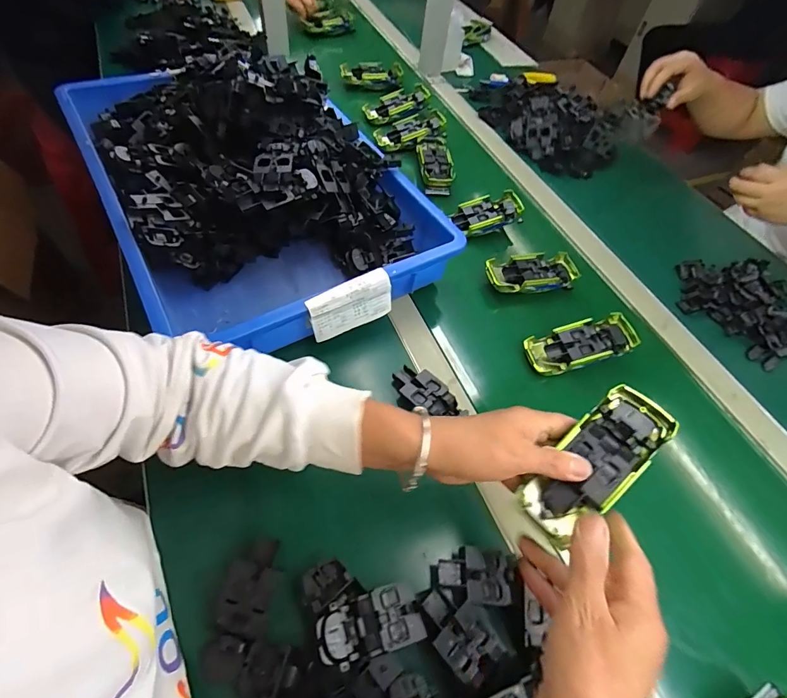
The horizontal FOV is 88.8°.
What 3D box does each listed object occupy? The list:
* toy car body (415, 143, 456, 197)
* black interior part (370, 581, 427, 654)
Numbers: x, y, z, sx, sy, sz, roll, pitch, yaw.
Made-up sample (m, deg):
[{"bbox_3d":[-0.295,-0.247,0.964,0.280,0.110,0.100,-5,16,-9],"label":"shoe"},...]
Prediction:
[{"bbox_3d":[0.074,-0.321,0.709,0.055,0.028,0.124,-1,53,-5],"label":"toy car body"},{"bbox_3d":[0.004,0.214,0.325,0.036,0.006,0.044,-11,55,-13],"label":"black interior part"}]

